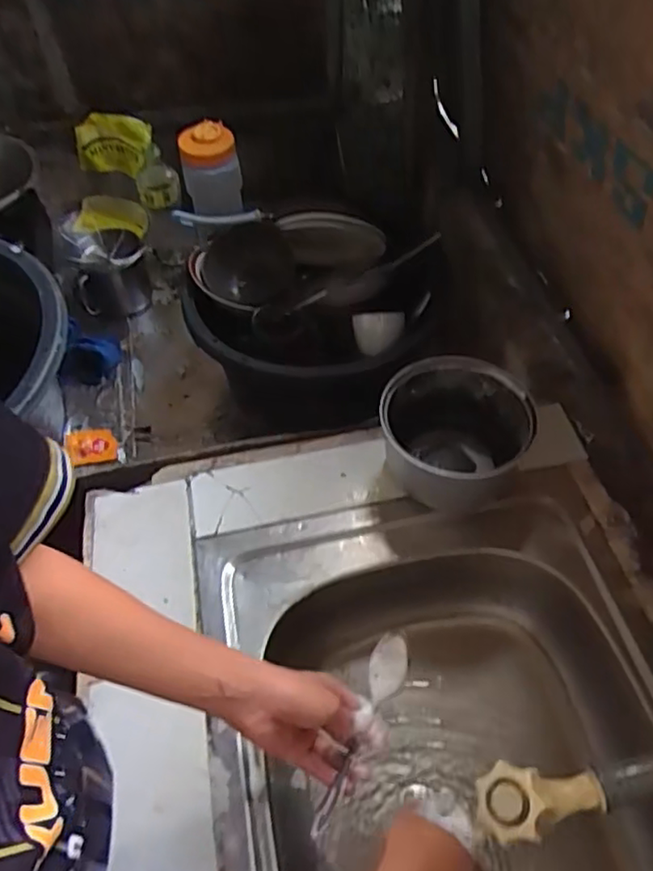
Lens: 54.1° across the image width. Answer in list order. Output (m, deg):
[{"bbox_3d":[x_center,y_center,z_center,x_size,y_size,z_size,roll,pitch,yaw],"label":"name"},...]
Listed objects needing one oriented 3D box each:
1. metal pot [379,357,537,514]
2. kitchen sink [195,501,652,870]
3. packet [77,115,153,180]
[{"bbox_3d":[0.148,-0.003,0.761,0.158,0.105,0.171,-2,52,2],"label":"metal pot"},{"bbox_3d":[0.124,0.336,0.656,0.425,0.137,0.533,-10,52,-4],"label":"kitchen sink"},{"bbox_3d":[-0.446,-0.606,1.335,0.146,0.110,0.034,6,29,-2],"label":"packet"}]

